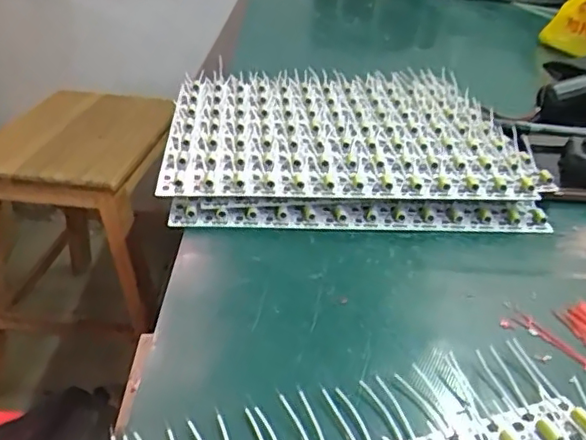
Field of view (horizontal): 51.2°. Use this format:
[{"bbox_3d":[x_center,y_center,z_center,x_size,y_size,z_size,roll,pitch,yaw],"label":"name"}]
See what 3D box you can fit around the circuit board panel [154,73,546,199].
[{"bbox_3d":[0.046,-0.080,0.567,0.305,0.031,0.250,1,33,-4],"label":"circuit board panel"}]

